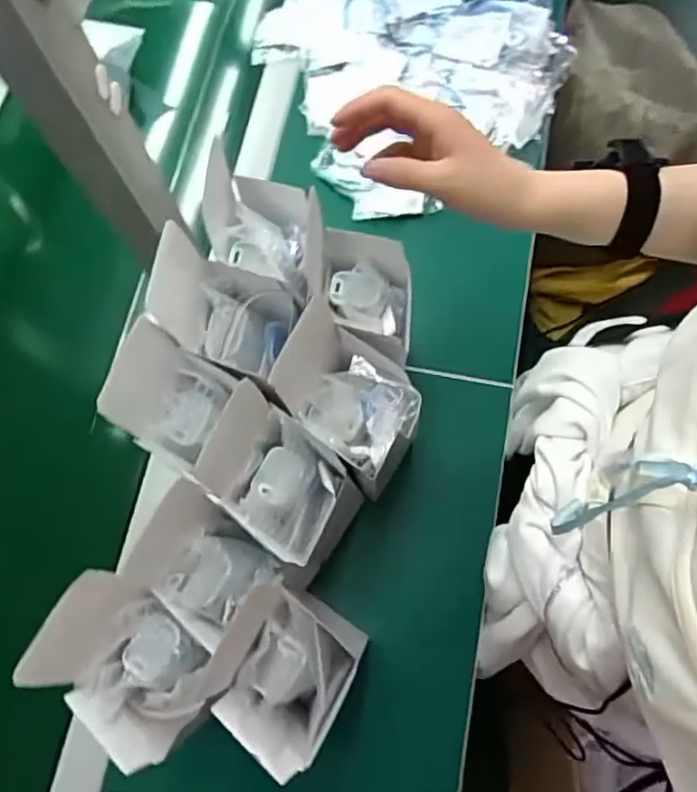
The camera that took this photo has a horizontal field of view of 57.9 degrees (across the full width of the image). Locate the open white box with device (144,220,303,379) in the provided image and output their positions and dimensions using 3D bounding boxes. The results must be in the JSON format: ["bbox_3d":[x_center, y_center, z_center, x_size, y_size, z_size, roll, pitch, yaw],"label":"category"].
[{"bbox_3d":[-0.095,-0.064,0.480,0.096,0.114,0.081,23,75,9],"label":"open white box with device"}]

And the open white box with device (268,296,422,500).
[{"bbox_3d":[0.000,0.002,0.450,0.103,0.089,0.077,36,77,12],"label":"open white box with device"}]

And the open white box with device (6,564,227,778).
[{"bbox_3d":[-0.139,0.174,0.391,0.099,0.101,0.090,41,79,13],"label":"open white box with device"}]

